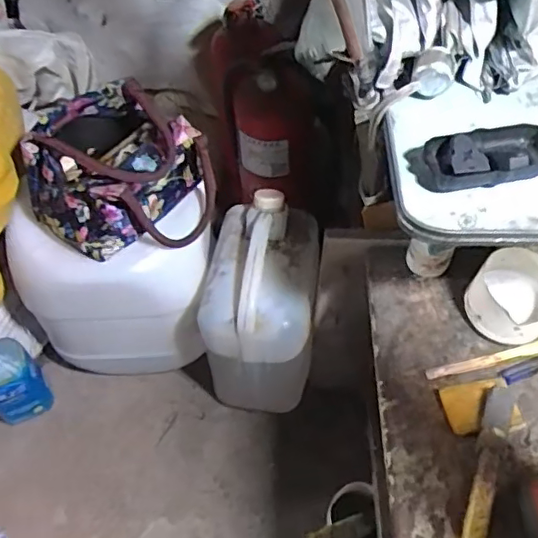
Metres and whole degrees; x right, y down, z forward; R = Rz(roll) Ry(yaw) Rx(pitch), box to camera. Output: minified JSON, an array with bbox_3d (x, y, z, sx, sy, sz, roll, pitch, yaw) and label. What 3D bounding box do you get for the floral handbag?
[{"bbox_3d":[-0.205,-0.140,0.794,0.242,0.155,0.204,0,55,2],"label":"floral handbag"}]

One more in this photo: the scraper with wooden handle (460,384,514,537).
[{"bbox_3d":[0.201,0.195,0.530,0.027,0.027,0.197,17,57,13],"label":"scraper with wooden handle"}]

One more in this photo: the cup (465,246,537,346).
[{"bbox_3d":[0.264,0.032,0.616,0.089,0.060,0.083,-1,55,1],"label":"cup"}]

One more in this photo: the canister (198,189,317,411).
[{"bbox_3d":[-0.013,0.059,0.903,0.158,0.289,0.224,3,55,4],"label":"canister"}]

